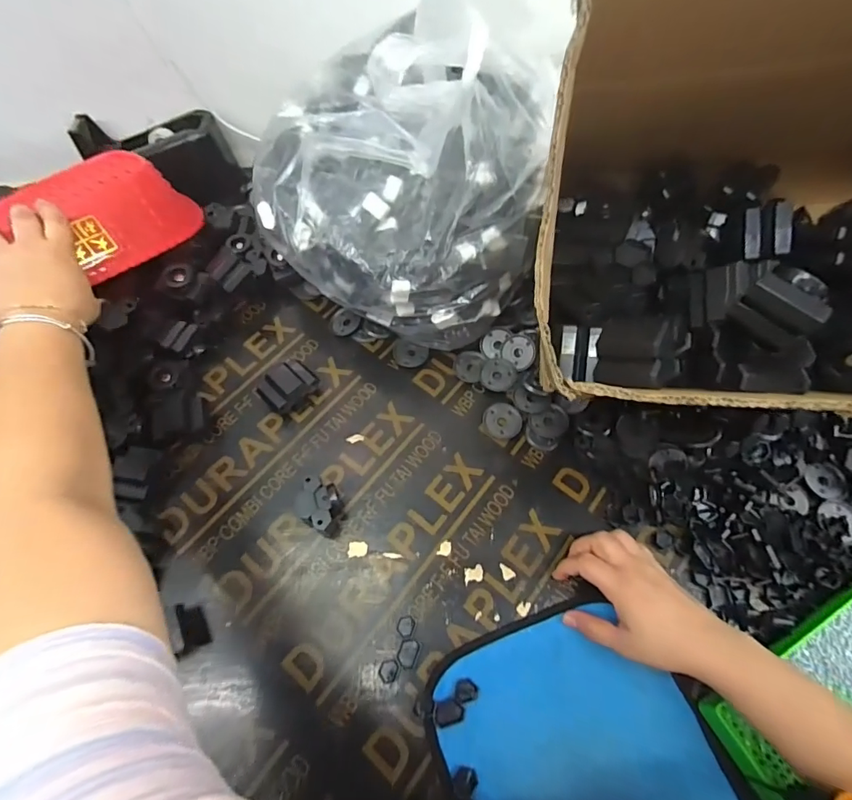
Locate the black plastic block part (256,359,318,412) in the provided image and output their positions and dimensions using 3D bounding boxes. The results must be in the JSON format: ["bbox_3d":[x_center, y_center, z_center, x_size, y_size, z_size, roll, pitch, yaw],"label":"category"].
[{"bbox_3d":[-0.153,-0.015,0.504,0.057,0.045,0.039,-41,71,-18],"label":"black plastic block part"}]

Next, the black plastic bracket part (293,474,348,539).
[{"bbox_3d":[-0.103,0.105,0.444,0.043,0.041,0.044,22,66,10],"label":"black plastic bracket part"}]

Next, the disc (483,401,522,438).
[{"bbox_3d":[0.086,0.022,0.503,0.042,0.004,0.042,0,64,-1],"label":"disc"}]

